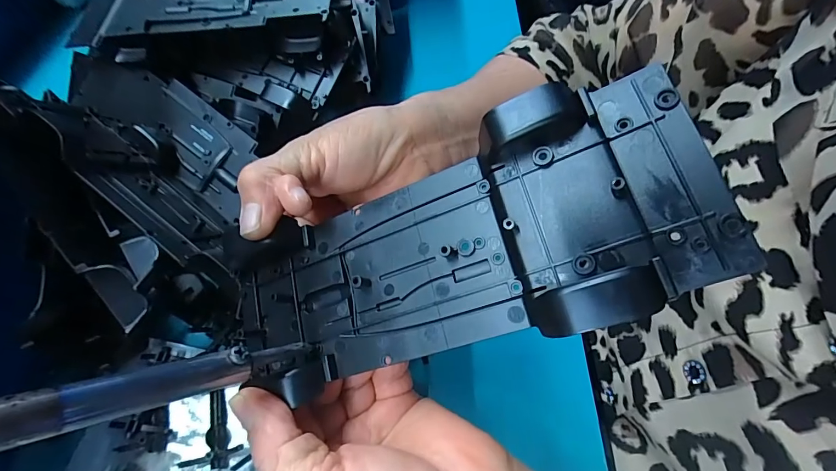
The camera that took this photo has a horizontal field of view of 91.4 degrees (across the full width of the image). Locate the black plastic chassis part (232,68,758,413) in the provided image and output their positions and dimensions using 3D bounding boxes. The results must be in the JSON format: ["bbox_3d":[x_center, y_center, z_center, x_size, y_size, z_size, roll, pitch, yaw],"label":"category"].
[{"bbox_3d":[0.003,0.009,0.153,0.188,0.027,0.074,-20,61,22],"label":"black plastic chassis part"}]

